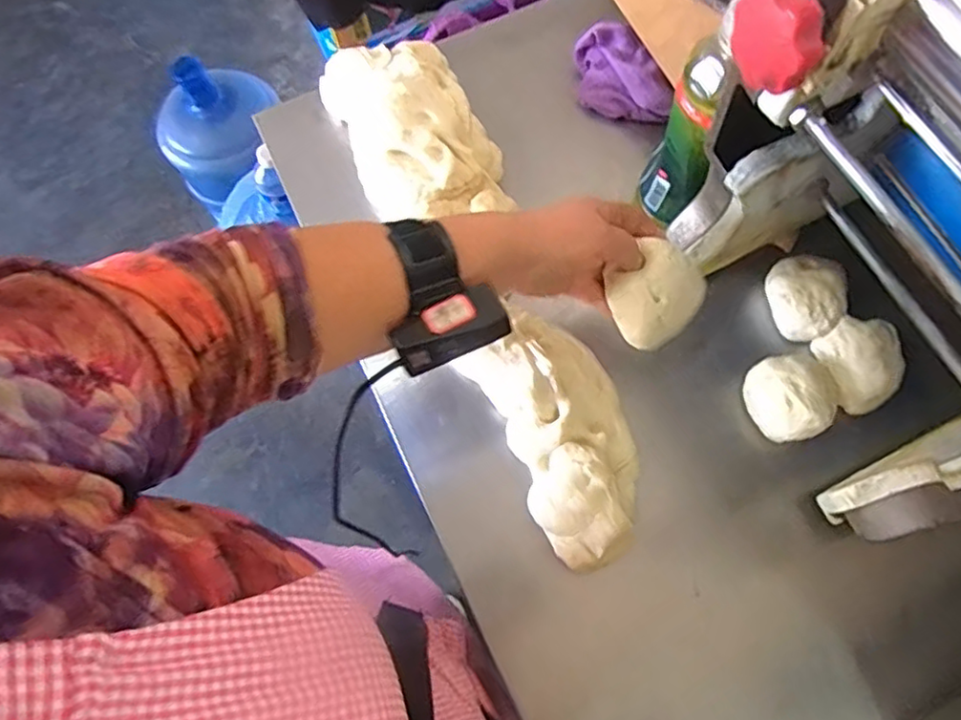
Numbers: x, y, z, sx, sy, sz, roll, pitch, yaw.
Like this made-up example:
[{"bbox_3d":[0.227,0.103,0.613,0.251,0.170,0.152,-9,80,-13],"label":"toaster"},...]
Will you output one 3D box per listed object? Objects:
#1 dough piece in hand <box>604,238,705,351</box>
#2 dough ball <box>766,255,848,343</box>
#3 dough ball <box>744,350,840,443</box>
[{"bbox_3d":[0.129,-0.045,0.475,0.070,0.030,0.062,-46,114,-1],"label":"dough piece in hand"},{"bbox_3d":[0.277,-0.052,0.552,0.059,0.042,0.074,10,72,4],"label":"dough ball"},{"bbox_3d":[0.254,0.030,0.525,0.071,0.046,0.068,0,72,1],"label":"dough ball"}]

